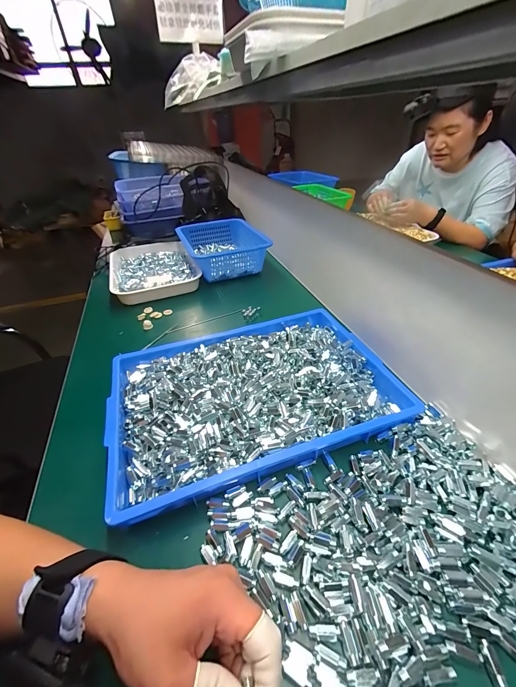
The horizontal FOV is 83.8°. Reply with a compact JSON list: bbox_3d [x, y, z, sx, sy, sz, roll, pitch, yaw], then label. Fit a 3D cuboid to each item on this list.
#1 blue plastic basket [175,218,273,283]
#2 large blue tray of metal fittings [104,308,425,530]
[{"bbox_3d":[-0.109,-0.300,0.895,0.209,0.085,0.314,-17,40,-15],"label":"blue plastic basket"},{"bbox_3d":[-0.007,0.067,0.463,0.425,0.046,0.279,-15,40,-14],"label":"large blue tray of metal fittings"}]

